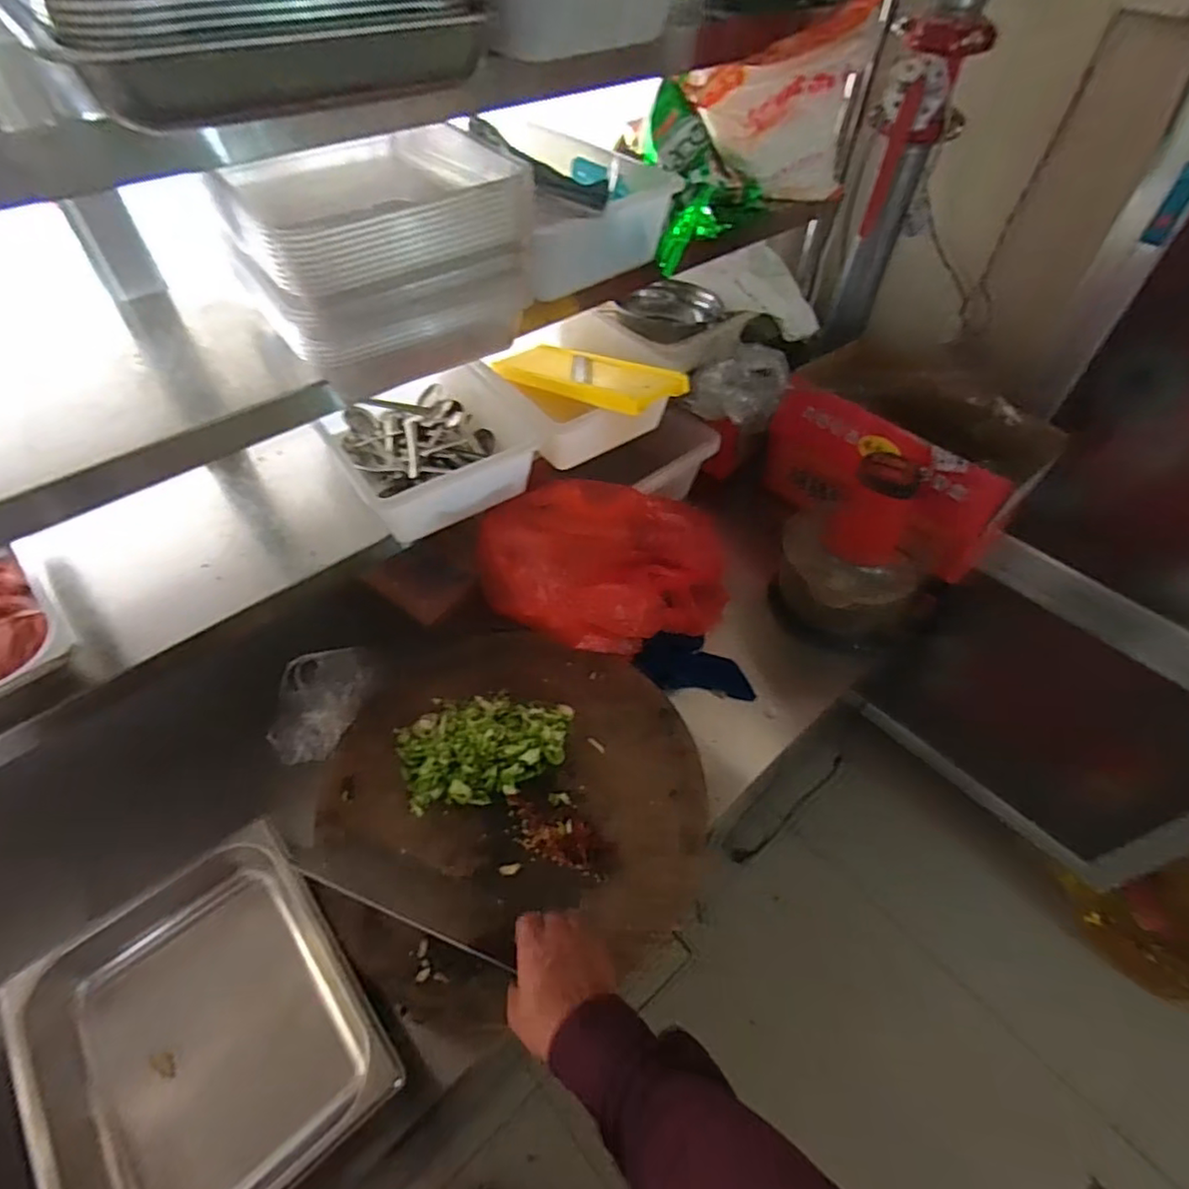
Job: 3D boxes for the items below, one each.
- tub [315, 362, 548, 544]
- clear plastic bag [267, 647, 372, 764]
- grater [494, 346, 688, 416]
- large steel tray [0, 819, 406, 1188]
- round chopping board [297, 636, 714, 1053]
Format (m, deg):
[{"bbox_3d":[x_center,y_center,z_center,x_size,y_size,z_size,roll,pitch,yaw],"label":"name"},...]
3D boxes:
[{"bbox_3d":[-0.229,-0.211,0.851,0.221,0.086,0.265,-26,55,-21],"label":"tub"},{"bbox_3d":[-0.378,0.145,0.857,0.123,0.058,0.175,0,50,-1],"label":"clear plastic bag"},{"bbox_3d":[-0.022,-0.315,0.899,0.120,0.023,0.321,-36,44,-26],"label":"grater"},{"bbox_3d":[-0.379,0.433,0.617,0.268,0.084,0.328,-34,58,-25],"label":"large steel tray"},{"bbox_3d":[-0.094,0.228,0.749,0.436,0.064,0.441,0,50,-1],"label":"round chopping board"}]

